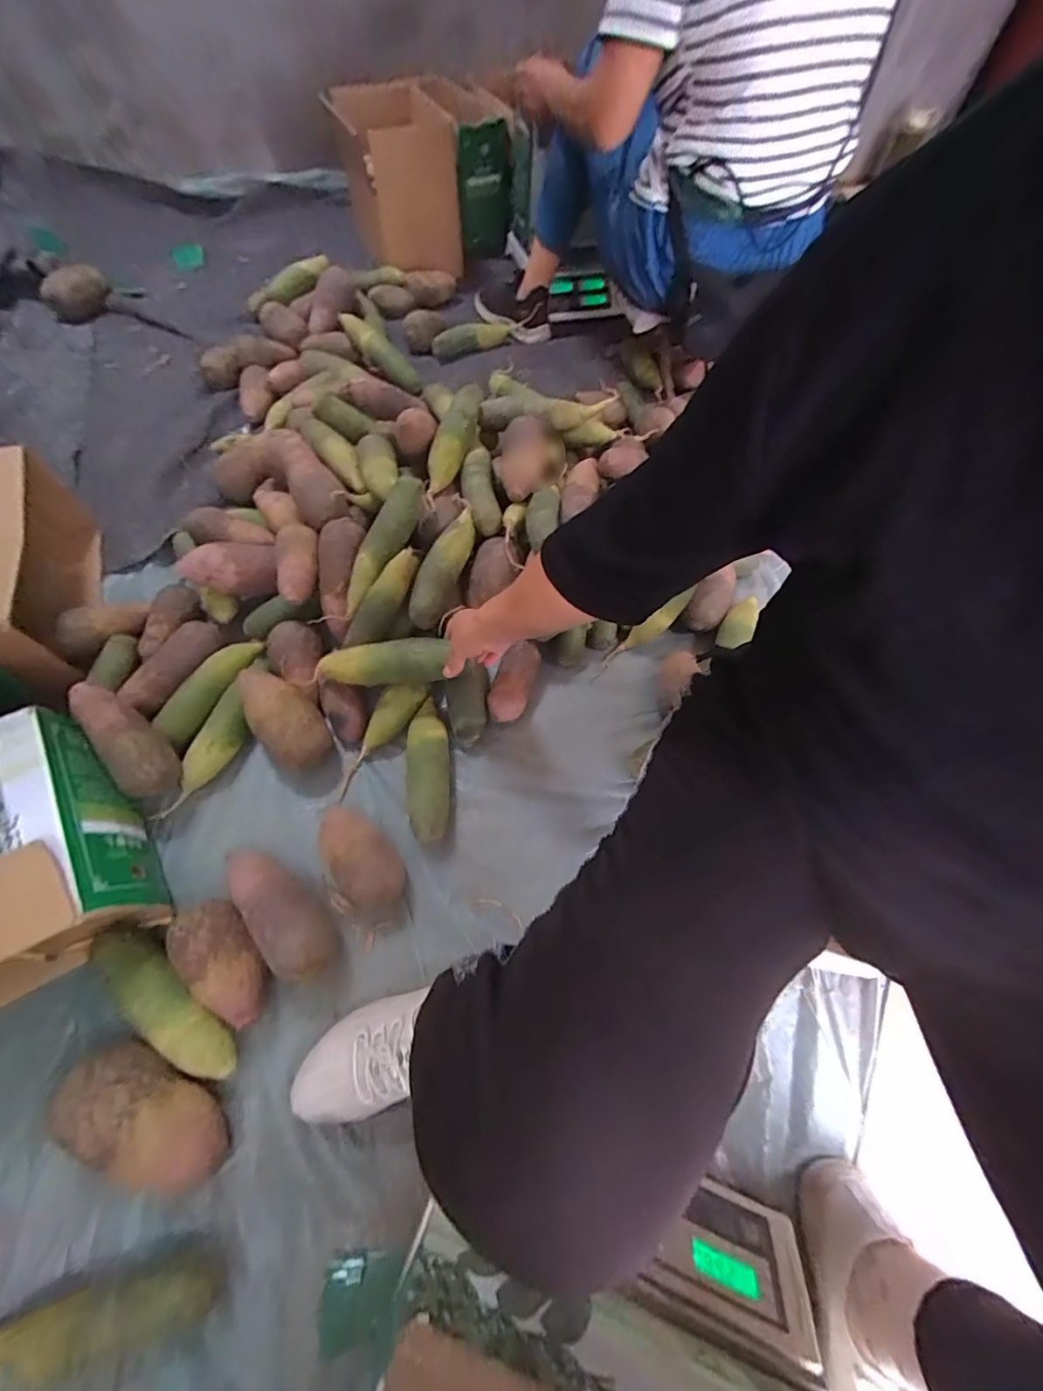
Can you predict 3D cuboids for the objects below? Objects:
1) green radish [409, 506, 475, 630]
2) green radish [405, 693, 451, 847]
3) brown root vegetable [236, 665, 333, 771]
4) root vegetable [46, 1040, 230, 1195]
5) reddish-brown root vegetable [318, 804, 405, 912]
[{"bbox_3d":[-0.111,-0.194,0.734,0.055,0.052,0.200,16,63,7],"label":"green radish"},{"bbox_3d":[-0.124,0.095,0.672,0.052,0.049,0.197,-4,62,-4],"label":"green radish"},{"bbox_3d":[-0.322,0.029,0.672,0.151,0.059,0.079,46,43,7],"label":"brown root vegetable"},{"bbox_3d":[-0.363,0.408,0.483,0.154,0.089,0.085,19,63,8],"label":"root vegetable"},{"bbox_3d":[-0.200,0.198,0.604,0.133,0.066,0.080,40,68,18],"label":"reddish-brown root vegetable"}]

